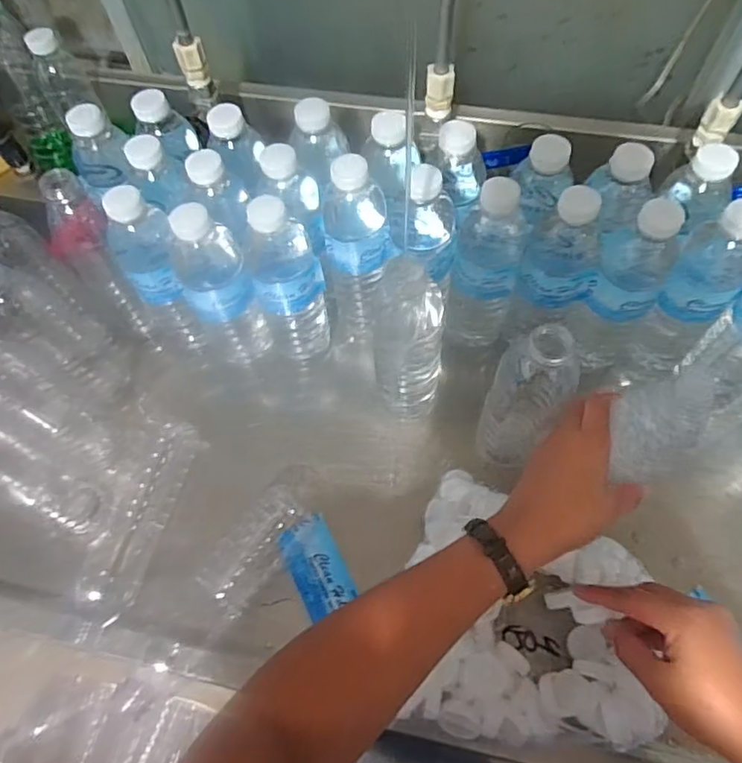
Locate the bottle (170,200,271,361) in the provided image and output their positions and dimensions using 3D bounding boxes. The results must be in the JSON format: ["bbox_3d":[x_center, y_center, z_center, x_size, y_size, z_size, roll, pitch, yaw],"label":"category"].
[{"bbox_3d":[-0.148,-0.084,0.540,0.062,0.215,0.058,-30,65,-13],"label":"bottle"}]

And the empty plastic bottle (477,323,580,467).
[{"bbox_3d":[0.127,0.017,0.469,0.056,0.165,0.049,23,66,13],"label":"empty plastic bottle"}]

